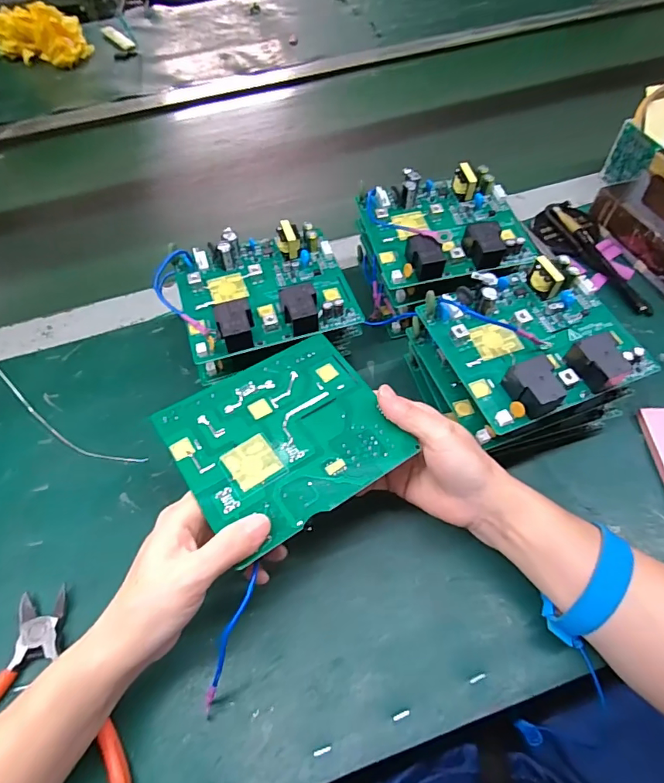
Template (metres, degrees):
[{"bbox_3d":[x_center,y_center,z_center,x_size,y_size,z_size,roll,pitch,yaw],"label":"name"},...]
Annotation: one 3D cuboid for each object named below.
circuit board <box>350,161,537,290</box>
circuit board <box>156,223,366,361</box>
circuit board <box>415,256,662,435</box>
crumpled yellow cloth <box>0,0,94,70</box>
[{"bbox_3d":[0.098,-0.146,0.396,0.130,0.031,0.107,-15,57,-6],"label":"circuit board"},{"bbox_3d":[-0.059,-0.083,0.362,0.139,0.029,0.104,-17,57,-7],"label":"circuit board"},{"bbox_3d":[0.145,-0.041,0.321,0.129,0.029,0.106,-19,57,-9],"label":"circuit board"},{"bbox_3d":[-0.523,-0.639,0.832,0.167,0.071,0.092,14,58,13],"label":"crumpled yellow cloth"}]

